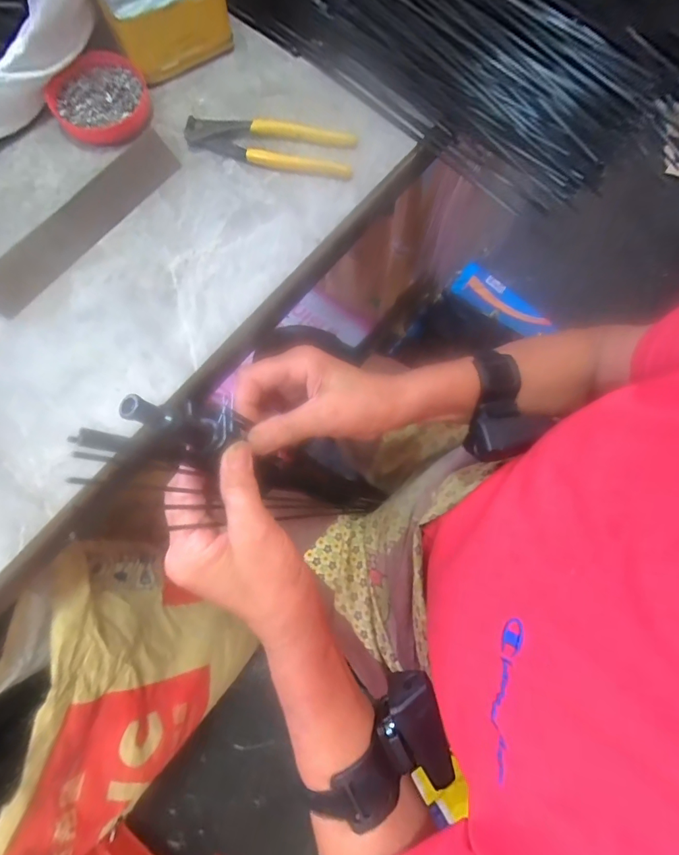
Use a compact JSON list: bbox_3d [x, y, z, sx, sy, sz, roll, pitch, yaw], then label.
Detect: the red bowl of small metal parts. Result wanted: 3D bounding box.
[{"bbox_3d":[-0.242,-0.331,0.427,0.090,0.022,0.096,1,79,-3],"label":"red bowl of small metal parts"}]

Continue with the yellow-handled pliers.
[{"bbox_3d":[-0.070,-0.279,0.420,0.166,0.023,0.050,6,78,-1],"label":"yellow-handled pliers"}]

